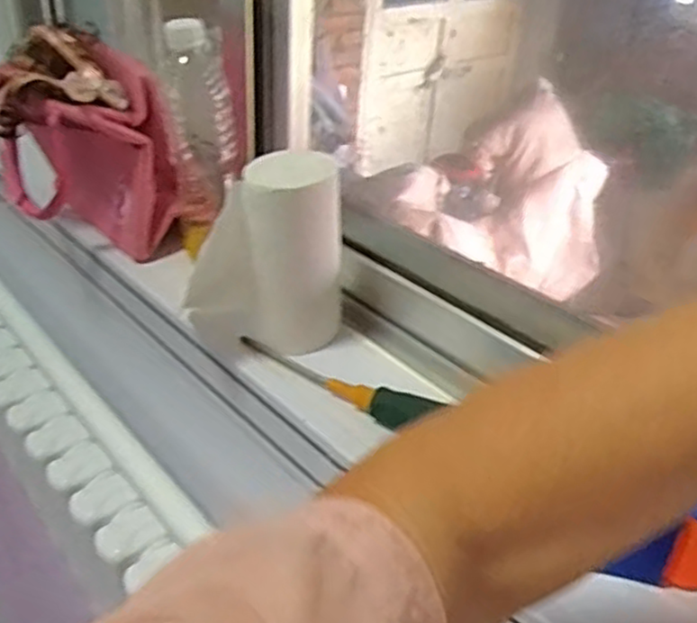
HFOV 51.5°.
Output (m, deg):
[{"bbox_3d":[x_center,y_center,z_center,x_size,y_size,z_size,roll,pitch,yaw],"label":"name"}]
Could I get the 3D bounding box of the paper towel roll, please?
[{"bbox_3d":[-0.075,-0.041,0.587,0.121,0.177,0.072,14,34,16],"label":"paper towel roll"}]

